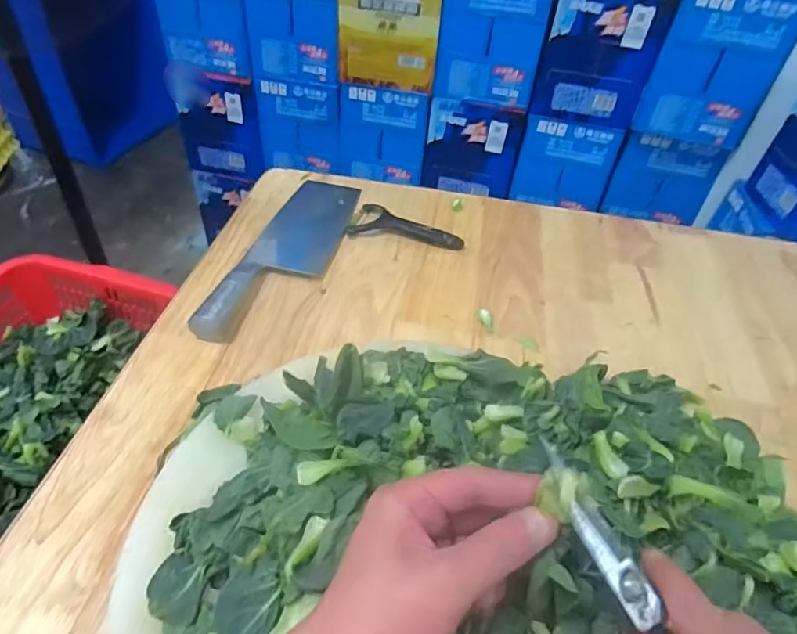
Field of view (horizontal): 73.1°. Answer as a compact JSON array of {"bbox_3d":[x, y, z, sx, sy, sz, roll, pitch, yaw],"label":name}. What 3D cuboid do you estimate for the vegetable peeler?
[{"bbox_3d":[0.012,-0.117,0.674,0.140,0.021,0.058,8,44,4],"label":"vegetable peeler"}]

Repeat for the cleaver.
[{"bbox_3d":[-0.123,-0.083,0.627,0.091,0.025,0.317,12,45,8],"label":"cleaver"}]

